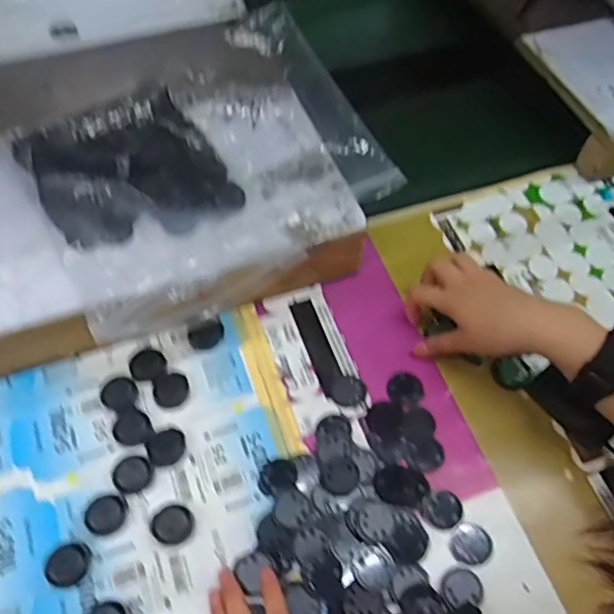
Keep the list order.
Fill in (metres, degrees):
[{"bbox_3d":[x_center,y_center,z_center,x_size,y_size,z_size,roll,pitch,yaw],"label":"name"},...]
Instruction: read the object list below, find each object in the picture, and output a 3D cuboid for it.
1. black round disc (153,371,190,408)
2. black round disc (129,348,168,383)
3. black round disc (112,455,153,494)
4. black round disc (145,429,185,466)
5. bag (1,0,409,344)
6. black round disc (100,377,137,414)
[{"bbox_3d":[-0.112,0.067,0.475,0.027,0.004,0.029,1,60,-2],"label":"black round disc"},{"bbox_3d":[-0.132,0.048,0.482,0.026,0.004,0.028,1,60,-2],"label":"black round disc"},{"bbox_3d":[-0.132,0.126,0.437,0.027,0.013,0.026,1,60,-2],"label":"black round disc"},{"bbox_3d":[-0.108,0.108,0.448,0.028,0.013,0.024,-19,62,-13],"label":"black round disc"},{"bbox_3d":[-0.083,-0.130,0.507,0.311,0.038,0.264,-32,66,-19],"label":"bag"},{"bbox_3d":[-0.151,0.071,0.469,0.026,0.006,0.026,1,60,-2],"label":"black round disc"}]

